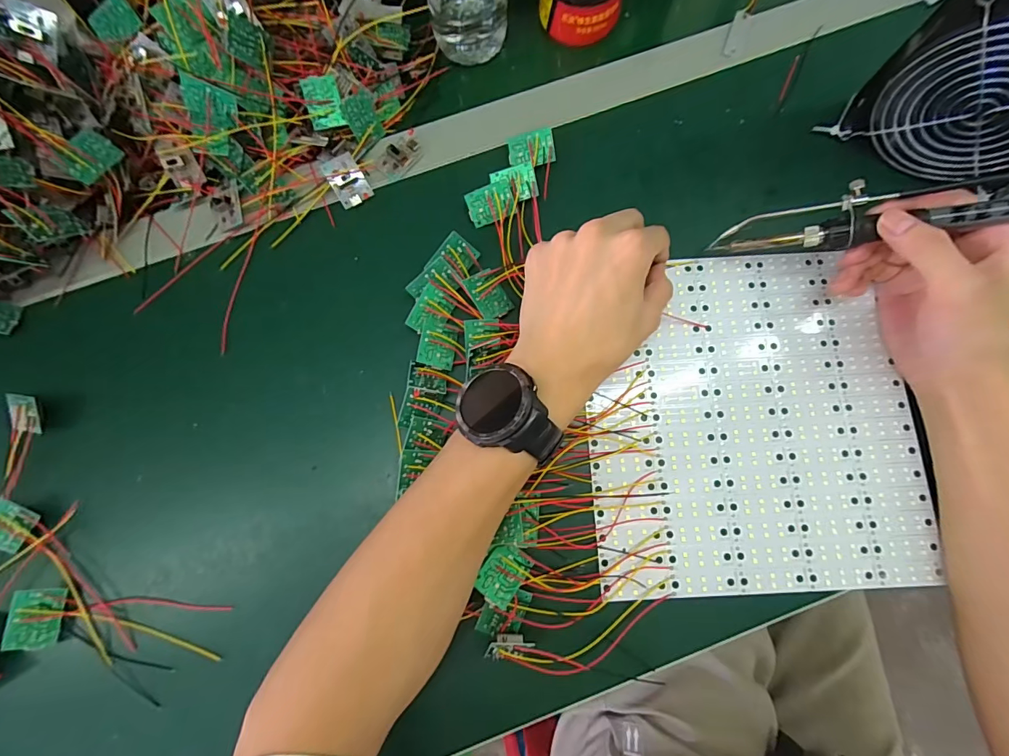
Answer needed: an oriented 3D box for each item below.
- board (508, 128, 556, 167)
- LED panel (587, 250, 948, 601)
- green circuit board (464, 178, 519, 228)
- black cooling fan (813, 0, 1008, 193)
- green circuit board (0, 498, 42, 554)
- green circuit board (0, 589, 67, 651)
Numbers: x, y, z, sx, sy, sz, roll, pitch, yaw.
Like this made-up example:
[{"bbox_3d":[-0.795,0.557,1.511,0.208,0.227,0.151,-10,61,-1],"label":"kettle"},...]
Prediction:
[{"bbox_3d":[0.021,-0.179,0.344,0.035,0.006,0.028,-2,92,19],"label":"board"},{"bbox_3d":[0.170,0.026,0.310,0.219,0.005,0.233,-3,79,0],"label":"LED panel"},{"bbox_3d":[-0.010,-0.134,0.335,0.036,0.008,0.026,-16,99,16],"label":"green circuit board"},{"bbox_3d":[0.316,-0.188,0.286,0.120,0.117,0.055,31,81,6],"label":"black cooling fan"},{"bbox_3d":[-0.330,0.101,0.291,0.026,0.005,0.038,35,96,-23],"label":"green circuit board"},{"bbox_3d":[-0.301,0.155,0.280,0.026,0.005,0.036,9,84,-33],"label":"green circuit board"}]

